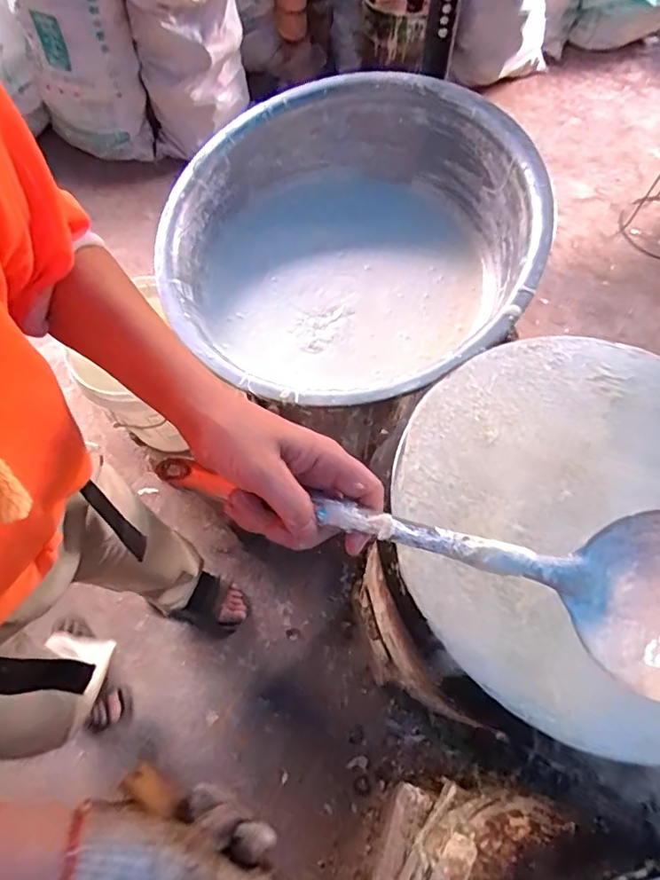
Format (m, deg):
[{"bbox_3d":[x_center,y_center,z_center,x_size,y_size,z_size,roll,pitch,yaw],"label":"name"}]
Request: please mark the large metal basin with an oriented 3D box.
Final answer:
[{"bbox_3d":[0.038,-0.314,0.821,0.530,0.212,0.464,26,69,12],"label":"large metal basin"}]

